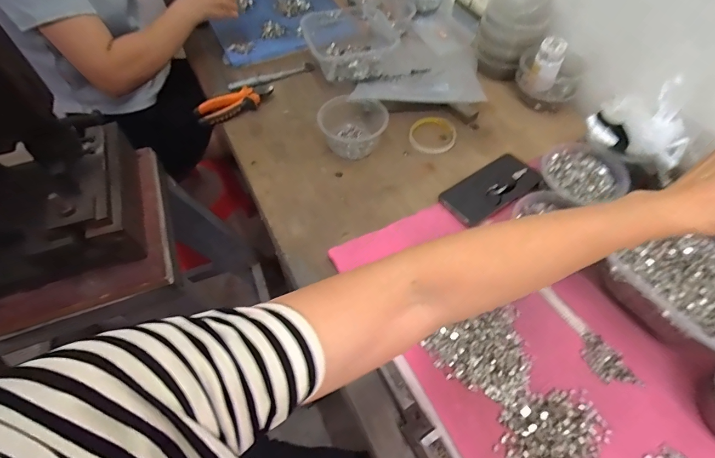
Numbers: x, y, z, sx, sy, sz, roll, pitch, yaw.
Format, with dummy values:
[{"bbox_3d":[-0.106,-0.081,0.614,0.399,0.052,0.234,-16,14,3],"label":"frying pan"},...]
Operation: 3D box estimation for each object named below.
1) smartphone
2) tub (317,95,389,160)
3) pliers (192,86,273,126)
[{"bbox_3d":[0.209,-0.064,0.589,0.152,0.013,0.070,-32,78,-9],"label":"smartphone"},{"bbox_3d":[-0.008,-0.180,0.653,0.114,0.063,0.110,0,56,0],"label":"tub"},{"bbox_3d":[-0.227,-0.237,0.716,0.150,0.026,0.054,-29,61,-19],"label":"pliers"}]

